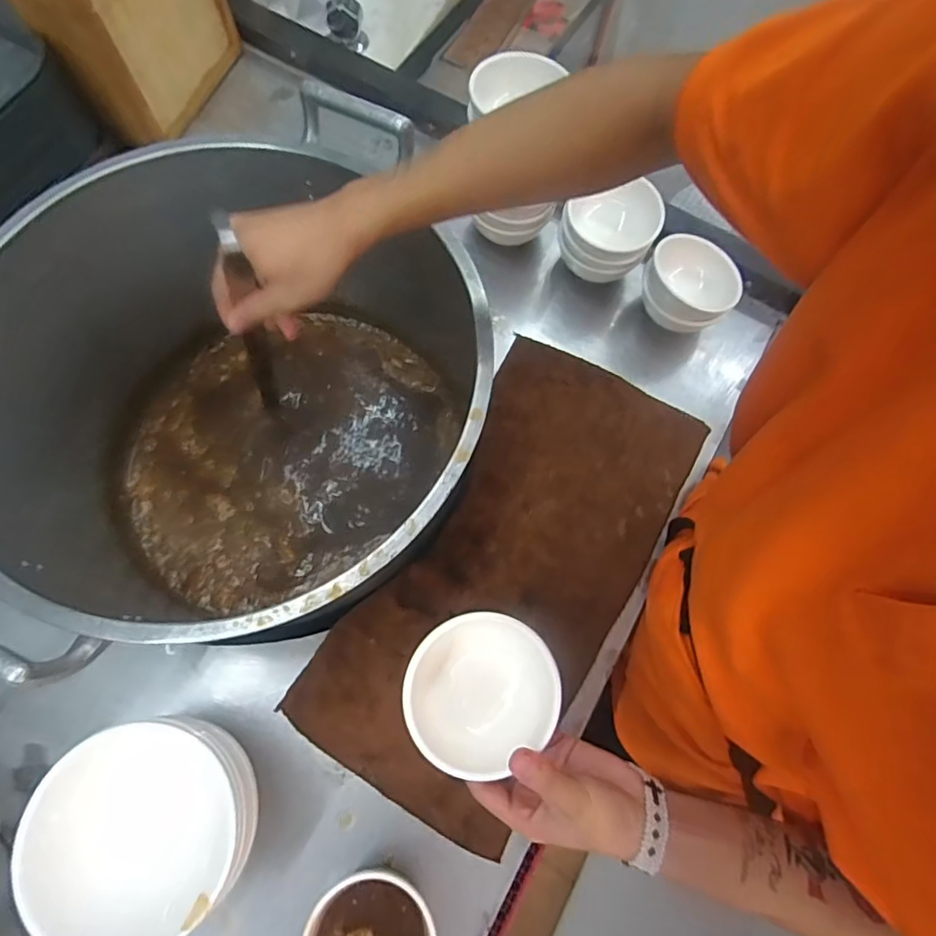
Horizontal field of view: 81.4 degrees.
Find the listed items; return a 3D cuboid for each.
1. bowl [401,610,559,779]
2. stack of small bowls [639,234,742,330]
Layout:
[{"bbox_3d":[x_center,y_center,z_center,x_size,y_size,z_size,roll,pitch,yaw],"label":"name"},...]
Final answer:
[{"bbox_3d":[0.007,0.153,0.373,0.101,0.045,0.095,1,71,-2],"label":"bowl"},{"bbox_3d":[0.247,-0.200,0.617,0.103,0.075,0.099,36,74,9],"label":"stack of small bowls"}]

